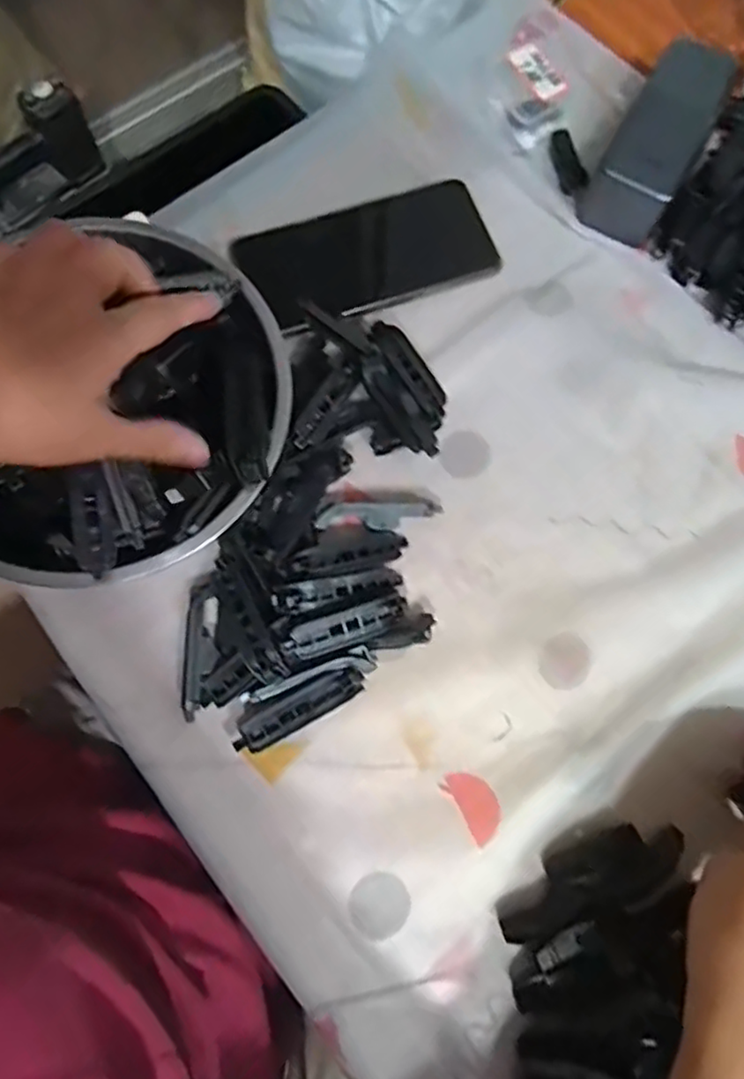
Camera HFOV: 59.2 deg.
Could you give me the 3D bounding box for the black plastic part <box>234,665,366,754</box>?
[{"bbox_3d":[-0.040,0.094,0.362,0.074,0.016,0.019,-29,76,-7],"label":"black plastic part"}]

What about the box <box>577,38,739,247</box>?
[{"bbox_3d":[0.194,-0.267,0.438,0.051,0.047,0.131,30,77,9],"label":"box"}]

